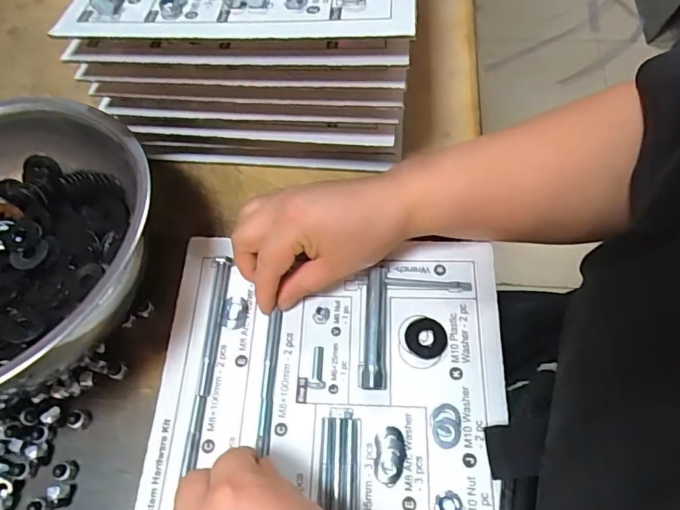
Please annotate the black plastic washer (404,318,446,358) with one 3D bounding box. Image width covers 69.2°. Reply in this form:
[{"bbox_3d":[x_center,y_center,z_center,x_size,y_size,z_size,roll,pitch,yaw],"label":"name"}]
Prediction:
[{"bbox_3d":[0.062,0.059,0.355,0.029,0.004,0.030,-1,64,3],"label":"black plastic washer"}]

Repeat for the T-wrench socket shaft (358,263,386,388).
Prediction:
[{"bbox_3d":[0.025,0.051,0.357,0.017,0.015,0.091,2,64,4],"label":"T-wrench socket shaft"}]

